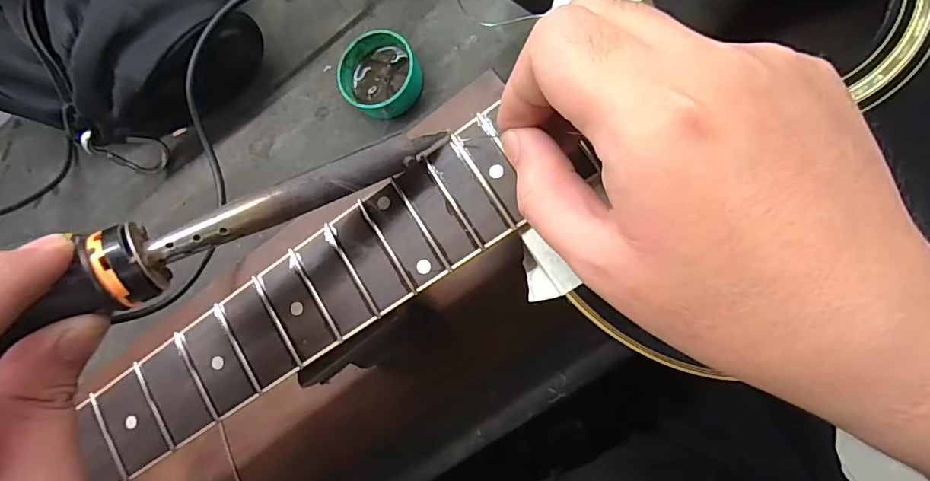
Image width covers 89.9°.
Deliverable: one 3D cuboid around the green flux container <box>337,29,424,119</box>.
[{"bbox_3d":[-0.063,-0.125,0.366,0.070,0.035,0.061,40,93,16],"label":"green flux container"}]

